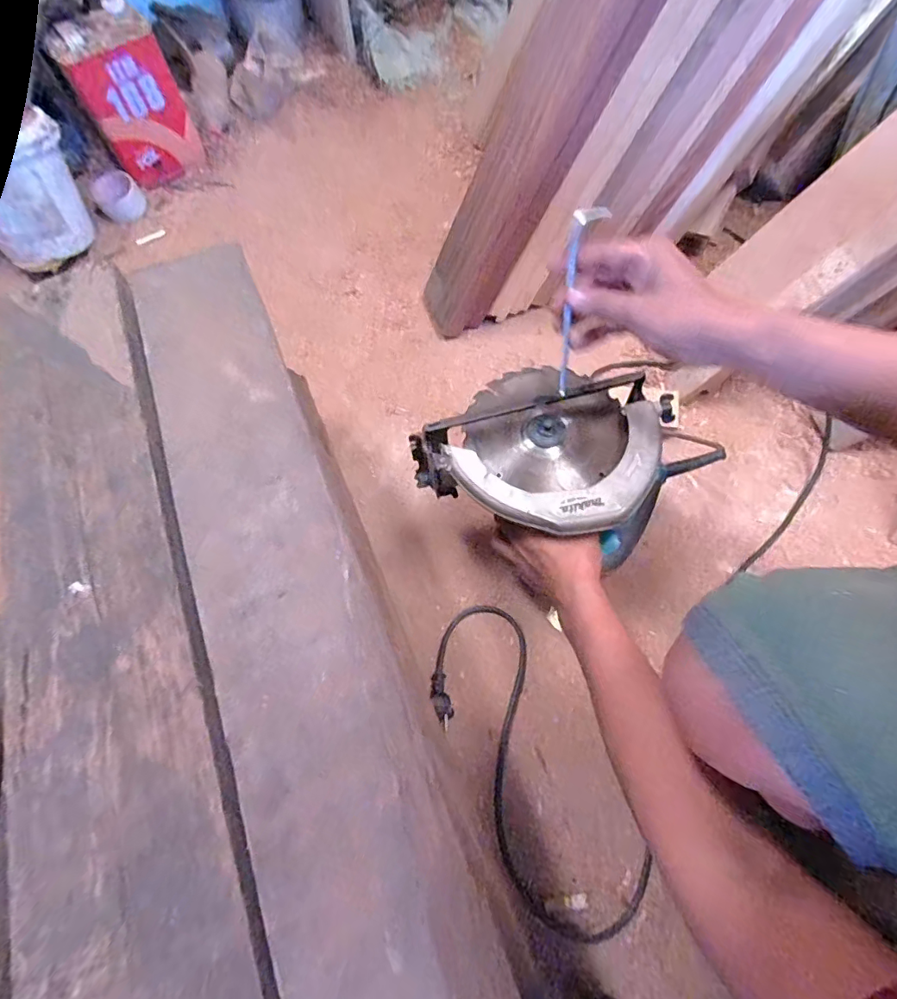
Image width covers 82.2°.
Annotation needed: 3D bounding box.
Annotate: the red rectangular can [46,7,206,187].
[{"bbox_3d":[-0.625,-0.790,1.041,0.174,0.261,0.077,-26,65,-10],"label":"red rectangular can"}]

